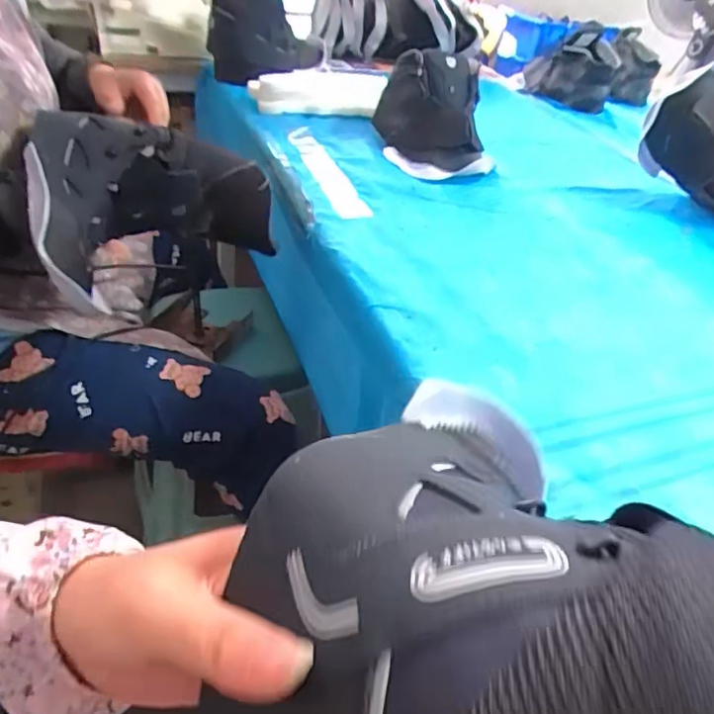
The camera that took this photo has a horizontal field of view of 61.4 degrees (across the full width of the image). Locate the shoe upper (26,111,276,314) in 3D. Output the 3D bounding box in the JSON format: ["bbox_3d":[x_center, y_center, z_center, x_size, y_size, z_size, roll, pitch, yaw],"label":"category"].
[{"bbox_3d":[-0.216,-0.167,0.683,0.250,0.140,0.205,-8,40,-20],"label":"shoe upper"}]

